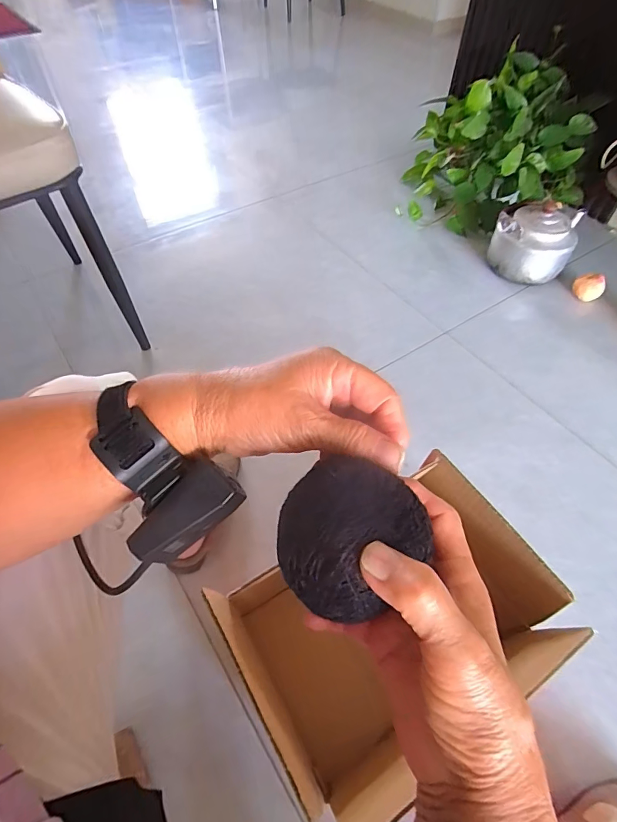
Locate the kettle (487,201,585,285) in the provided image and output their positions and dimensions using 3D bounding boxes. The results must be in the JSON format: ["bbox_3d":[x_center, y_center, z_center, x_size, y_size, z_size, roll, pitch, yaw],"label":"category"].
[{"bbox_3d":[0.615,-0.470,1.180,0.199,0.185,0.193,26,58,18],"label":"kettle"}]

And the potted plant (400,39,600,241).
[{"bbox_3d":[0.582,-0.818,1.318,0.492,0.359,0.488,13,55,10],"label":"potted plant"}]

